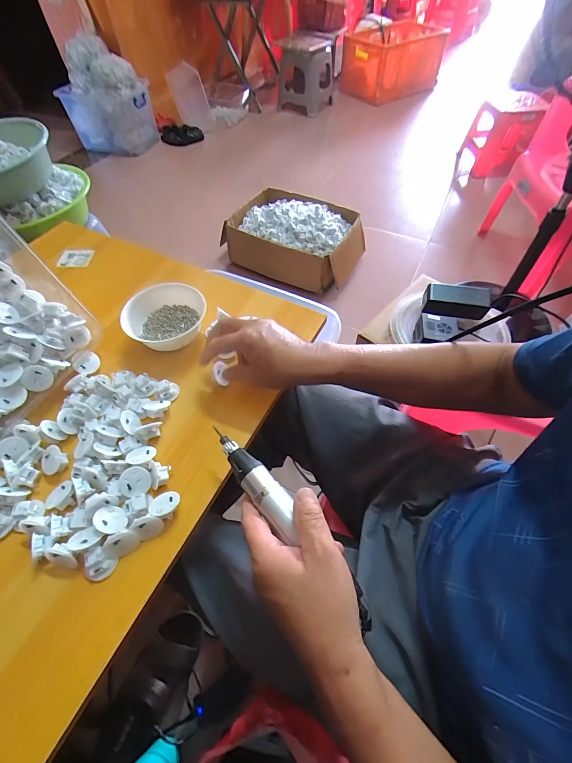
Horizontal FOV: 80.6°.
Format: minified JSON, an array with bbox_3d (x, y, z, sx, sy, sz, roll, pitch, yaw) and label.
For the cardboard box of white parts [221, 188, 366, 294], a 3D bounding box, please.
[{"bbox_3d":[0.027,-0.527,1.262,0.489,0.188,0.278,20,59,14],"label":"cardboard box of white parts"}]

